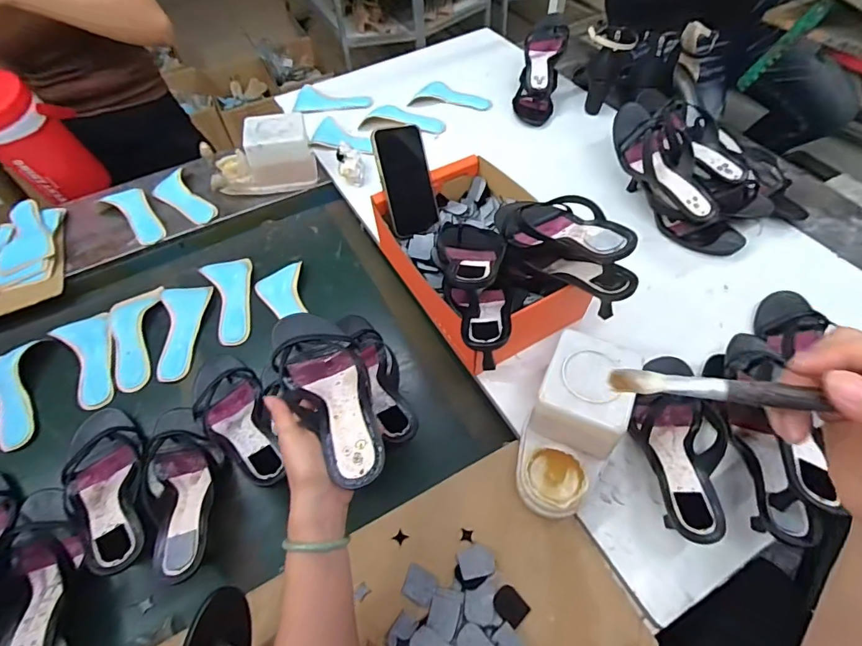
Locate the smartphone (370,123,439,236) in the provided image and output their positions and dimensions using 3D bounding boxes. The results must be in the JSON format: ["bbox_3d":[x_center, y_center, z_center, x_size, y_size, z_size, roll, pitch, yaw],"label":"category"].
[{"bbox_3d":[-0.034,-0.213,0.694,0.078,0.154,0.012,-16,17,-18],"label":"smartphone"}]

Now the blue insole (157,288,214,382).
[{"bbox_3d":[-0.388,0.006,0.731,0.079,0.010,0.175,-14,55,-7],"label":"blue insole"}]

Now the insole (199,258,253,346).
[{"bbox_3d":[-0.321,-0.039,0.760,0.073,0.008,0.165,-19,57,-15],"label":"insole"}]

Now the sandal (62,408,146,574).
[{"bbox_3d":[-0.397,0.197,0.567,0.086,0.048,0.237,-32,46,-19],"label":"sandal"}]

